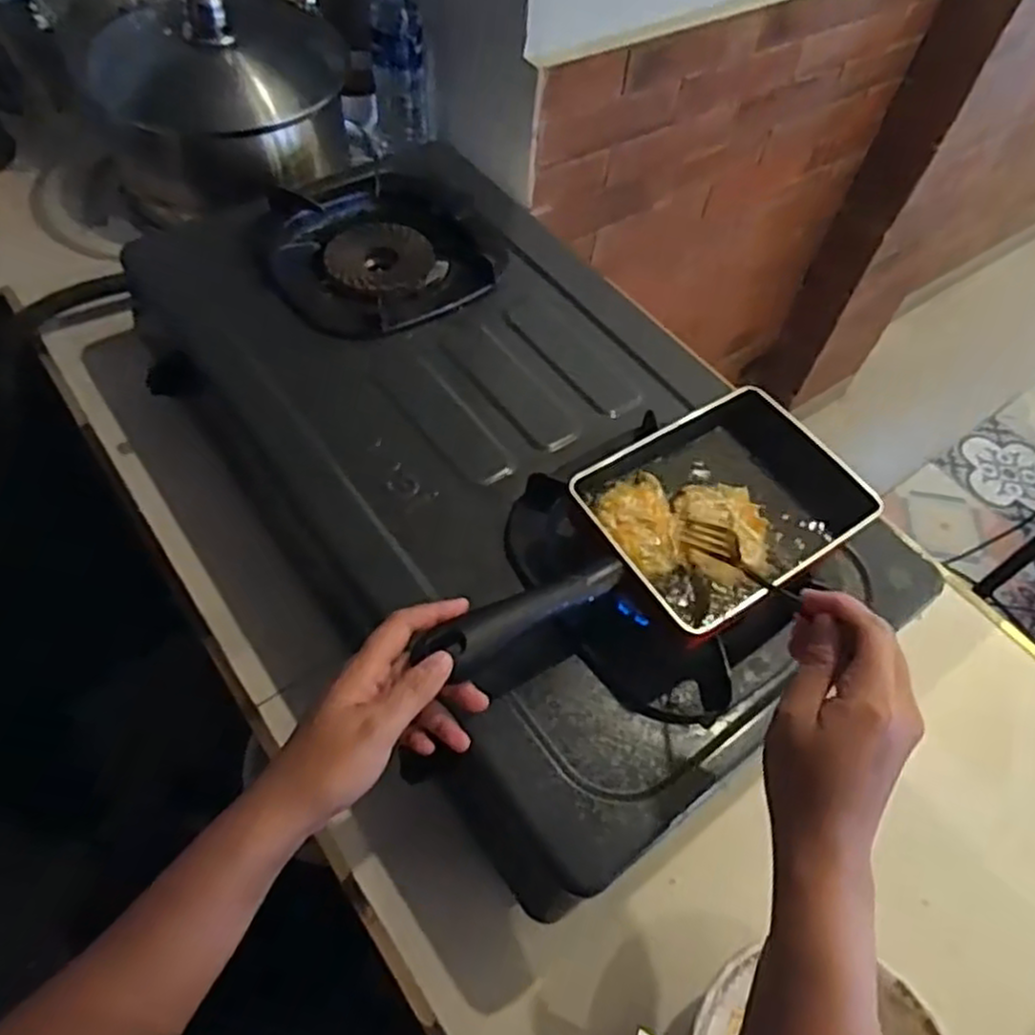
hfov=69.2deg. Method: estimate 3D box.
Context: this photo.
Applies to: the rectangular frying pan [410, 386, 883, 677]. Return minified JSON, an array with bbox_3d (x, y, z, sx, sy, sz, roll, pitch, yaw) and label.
[{"bbox_3d":[0.097,0.017,0.503,0.339,0.051,0.150,-30,63,-29],"label":"rectangular frying pan"}]

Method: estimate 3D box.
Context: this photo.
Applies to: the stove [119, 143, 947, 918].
[{"bbox_3d":[-0.034,-0.090,0.639,0.396,0.121,0.681,-32,64,-24],"label":"stove"}]

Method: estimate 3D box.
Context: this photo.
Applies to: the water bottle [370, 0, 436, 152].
[{"bbox_3d":[-0.150,-0.582,0.970,0.076,0.221,0.072,-1,56,-6],"label":"water bottle"}]

